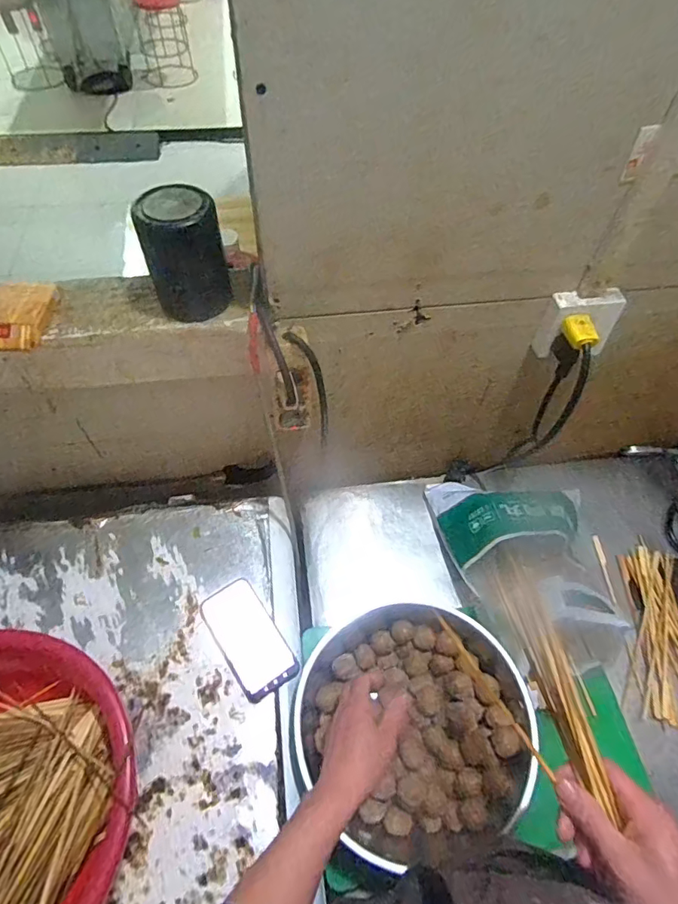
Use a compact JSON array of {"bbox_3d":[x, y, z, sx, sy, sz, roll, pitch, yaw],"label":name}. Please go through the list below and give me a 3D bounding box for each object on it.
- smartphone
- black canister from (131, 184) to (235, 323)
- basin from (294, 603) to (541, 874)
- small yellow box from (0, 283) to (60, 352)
[{"bbox_3d":[-0.134,0.272,0.736,0.086,0.008,0.173,-23,54,-30],"label":"smartphone"},{"bbox_3d":[-0.169,-0.219,0.558,0.083,0.120,0.068,-7,56,-7],"label":"black canister"},{"bbox_3d":[0.097,0.368,0.679,0.293,0.118,0.302,1,56,-1],"label":"basin"},{"bbox_3d":[-0.380,-0.159,0.579,0.074,0.017,0.107,2,56,-1],"label":"small yellow box"}]

